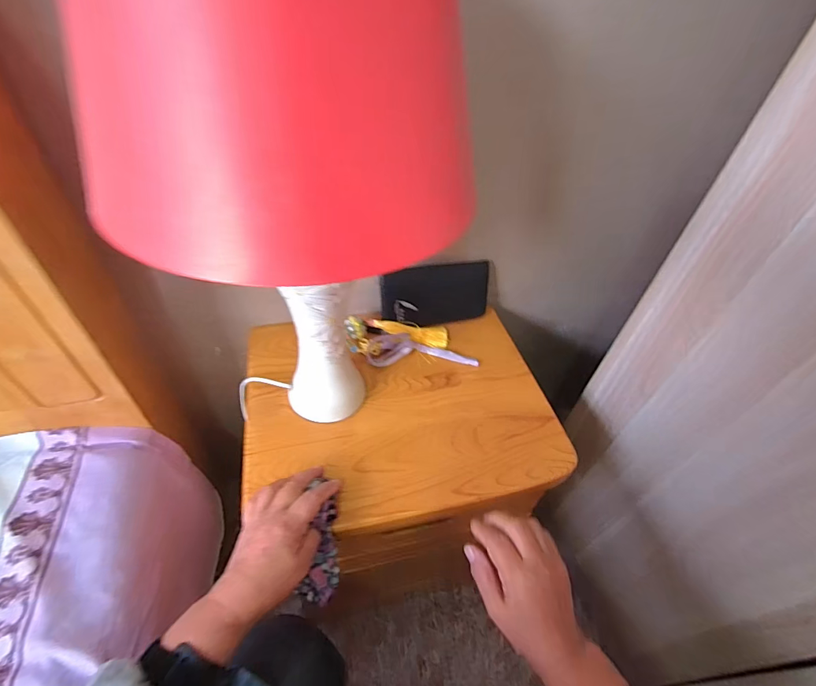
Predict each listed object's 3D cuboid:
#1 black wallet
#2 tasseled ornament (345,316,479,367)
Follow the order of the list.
[{"bbox_3d":[0.045,-0.078,0.659,0.172,0.096,0.022,-9,21,-13],"label":"black wallet"},{"bbox_3d":[0.003,-0.004,0.629,0.191,0.030,0.078,0,46,-6],"label":"tasseled ornament"}]

